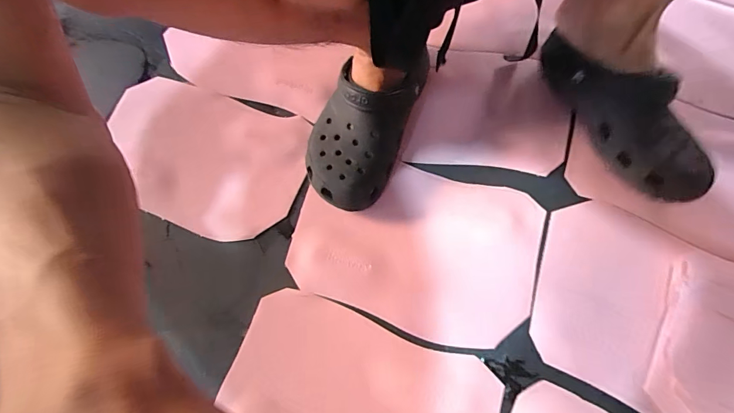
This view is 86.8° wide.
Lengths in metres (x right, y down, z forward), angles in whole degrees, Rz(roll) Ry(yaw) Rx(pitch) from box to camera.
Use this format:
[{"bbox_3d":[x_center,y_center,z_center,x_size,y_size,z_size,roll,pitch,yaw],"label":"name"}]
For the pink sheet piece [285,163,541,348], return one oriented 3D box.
[{"bbox_3d":[0.050,0.042,0.438,0.260,0.016,0.180,14,70,10],"label":"pink sheet piece"}]

